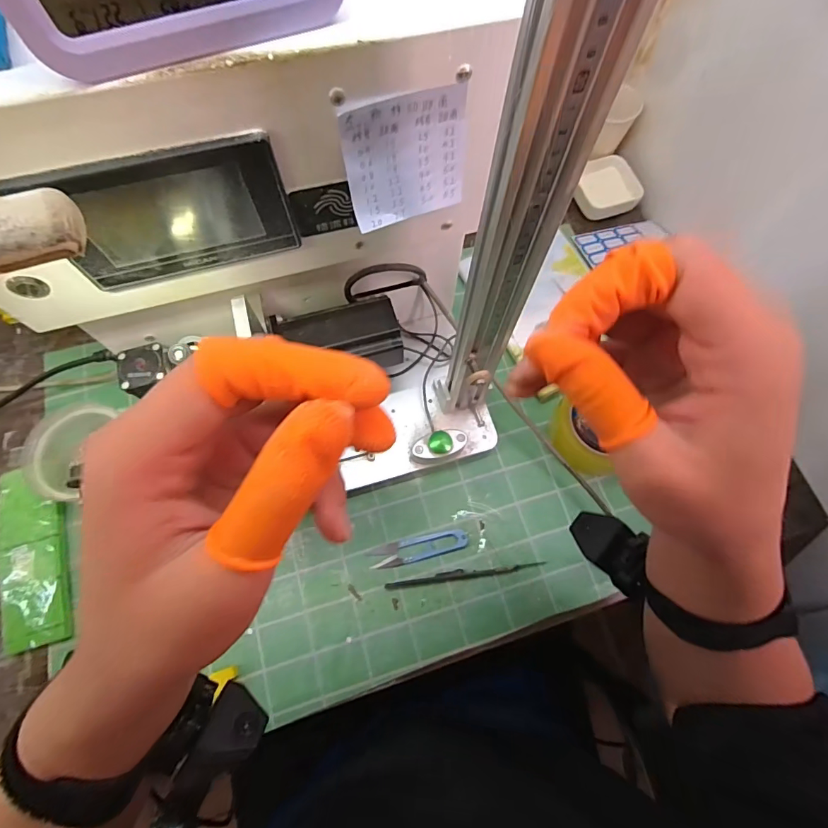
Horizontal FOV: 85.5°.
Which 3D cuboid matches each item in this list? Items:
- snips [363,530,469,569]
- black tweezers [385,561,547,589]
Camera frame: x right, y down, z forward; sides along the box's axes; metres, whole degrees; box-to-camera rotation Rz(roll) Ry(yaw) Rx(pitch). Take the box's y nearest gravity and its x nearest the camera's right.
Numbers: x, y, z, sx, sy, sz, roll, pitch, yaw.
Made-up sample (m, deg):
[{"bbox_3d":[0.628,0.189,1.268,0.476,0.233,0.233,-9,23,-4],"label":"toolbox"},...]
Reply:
[{"bbox_3d":[0.005,0.138,0.462,0.101,0.008,0.025,-13,71,-6],"label":"snips"},{"bbox_3d":[0.052,0.162,0.455,0.161,0.005,0.009,-7,71,-4],"label":"black tweezers"}]

